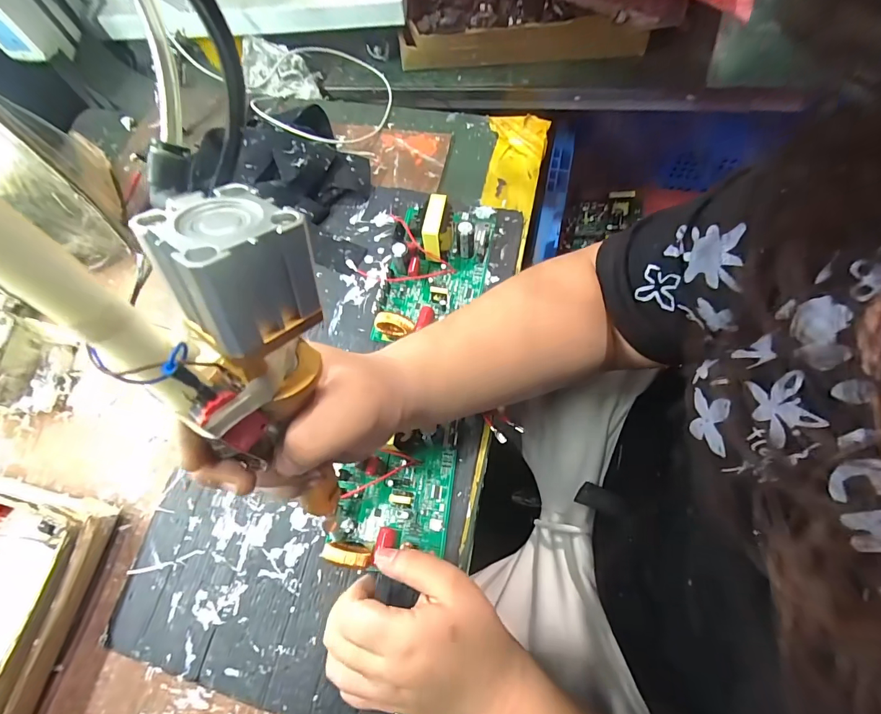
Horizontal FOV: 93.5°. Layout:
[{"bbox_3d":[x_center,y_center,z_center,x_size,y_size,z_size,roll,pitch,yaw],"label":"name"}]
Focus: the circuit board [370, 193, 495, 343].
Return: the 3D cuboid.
[{"bbox_3d":[-0.006,-0.092,0.397,0.096,0.048,0.161,10,70,6],"label":"circuit board"}]

